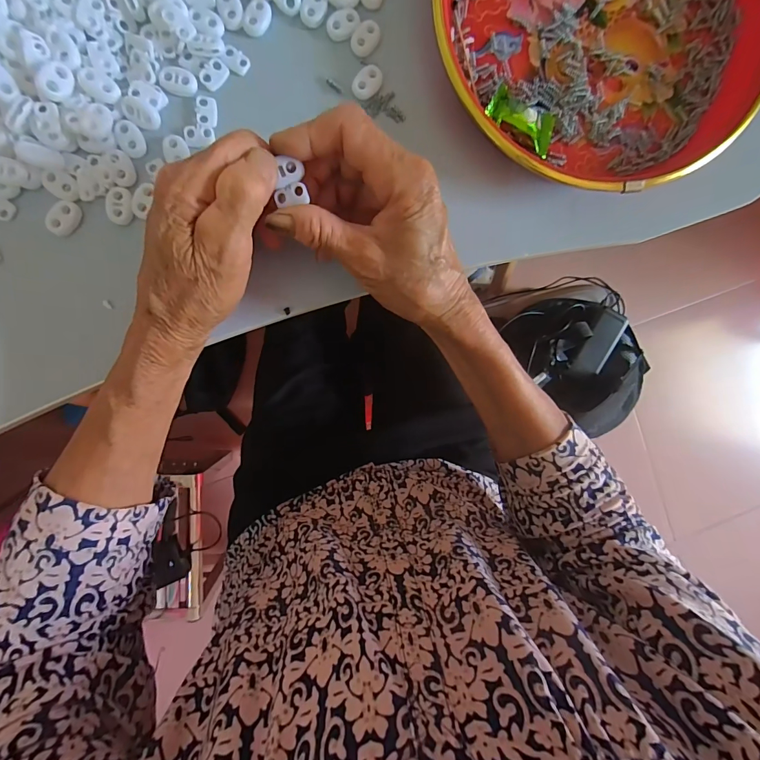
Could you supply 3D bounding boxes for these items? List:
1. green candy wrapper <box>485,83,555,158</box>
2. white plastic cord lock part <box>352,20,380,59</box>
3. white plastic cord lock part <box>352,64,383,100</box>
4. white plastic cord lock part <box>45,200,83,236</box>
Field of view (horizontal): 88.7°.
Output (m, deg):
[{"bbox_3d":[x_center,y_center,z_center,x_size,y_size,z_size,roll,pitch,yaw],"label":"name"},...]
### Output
[{"bbox_3d":[0.093,-0.170,0.250,0.048,0.014,0.027,24,91,-7],"label":"green candy wrapper"},{"bbox_3d":[-0.009,-0.220,0.251,0.014,0.005,0.021,36,89,-7],"label":"white plastic cord lock part"},{"bbox_3d":[-0.008,-0.194,0.252,0.016,0.004,0.023,40,89,-7],"label":"white plastic cord lock part"},{"bbox_3d":[-0.194,-0.100,0.238,0.013,0.007,0.021,37,89,-7],"label":"white plastic cord lock part"}]

